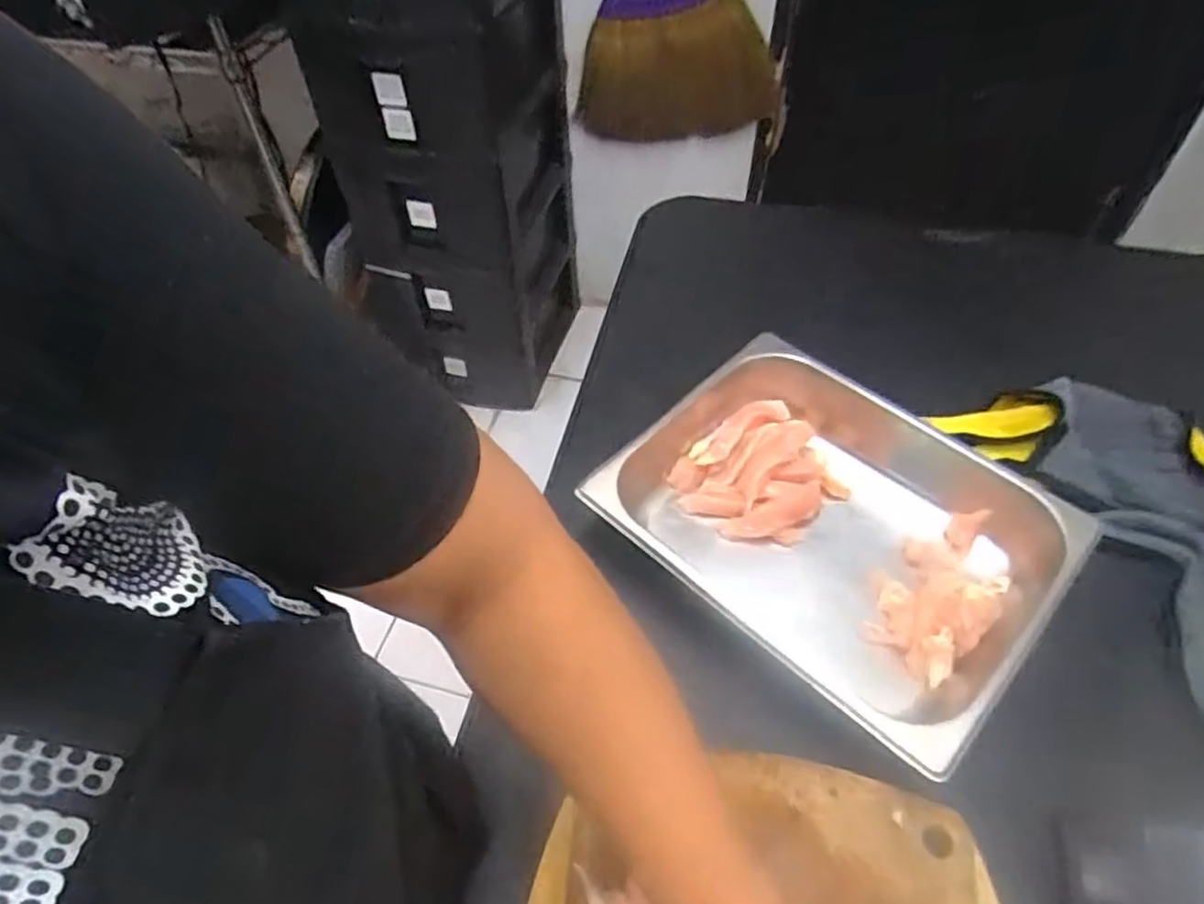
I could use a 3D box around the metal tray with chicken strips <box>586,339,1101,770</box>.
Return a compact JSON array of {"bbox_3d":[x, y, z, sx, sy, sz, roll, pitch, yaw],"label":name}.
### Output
[{"bbox_3d":[0.185,0.064,0.602,0.326,0.073,0.264,37,60,26],"label":"metal tray with chicken strips"}]

